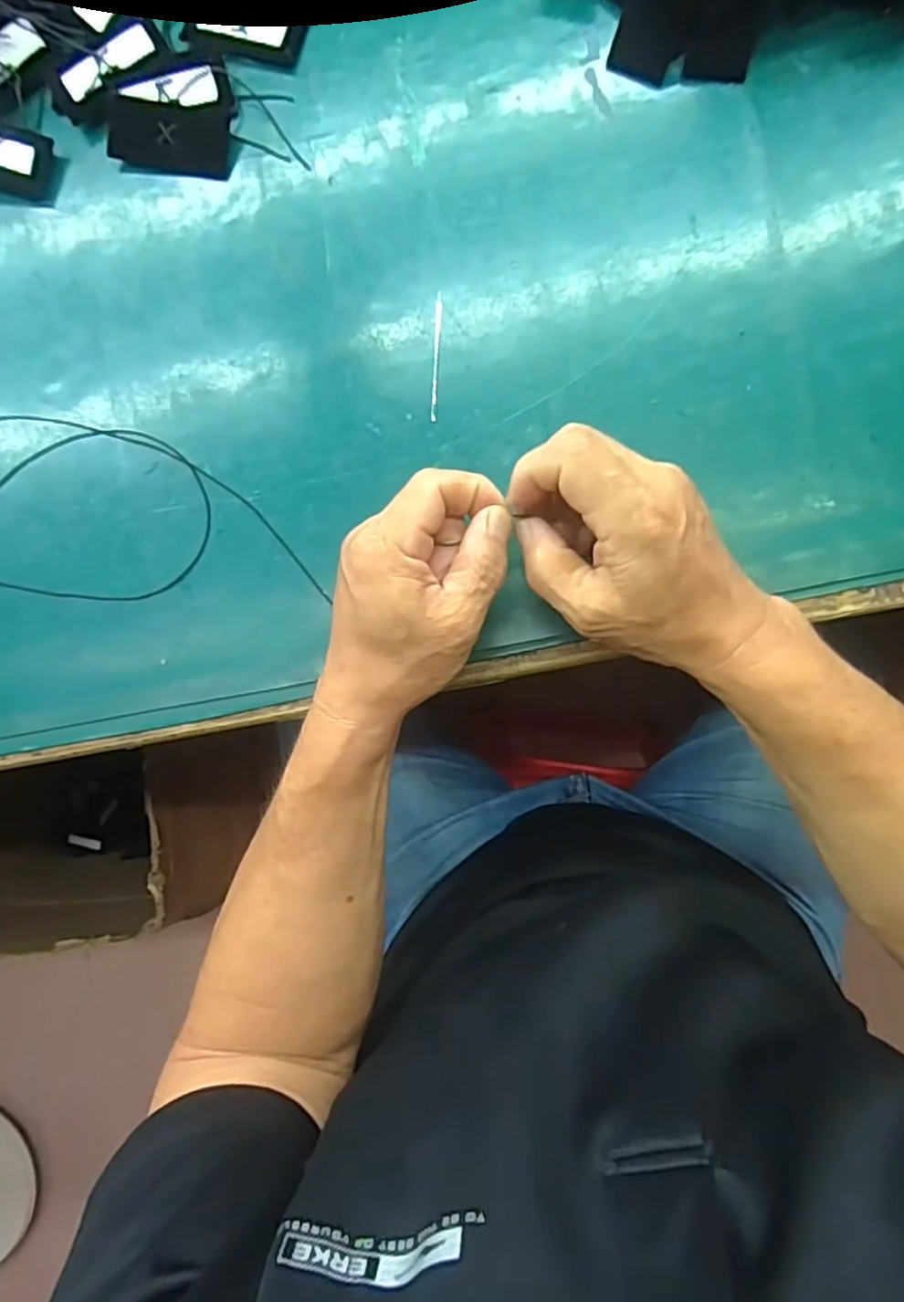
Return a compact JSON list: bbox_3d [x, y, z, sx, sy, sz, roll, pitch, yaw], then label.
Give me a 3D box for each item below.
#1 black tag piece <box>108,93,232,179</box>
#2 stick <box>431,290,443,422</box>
[{"bbox_3d":[-0.168,-0.304,0.393,0.073,0.006,0.036,10,102,2],"label":"black tag piece"},{"bbox_3d":[-0.009,-0.166,0.372,0.004,0.004,0.073,3,89,6],"label":"stick"}]

